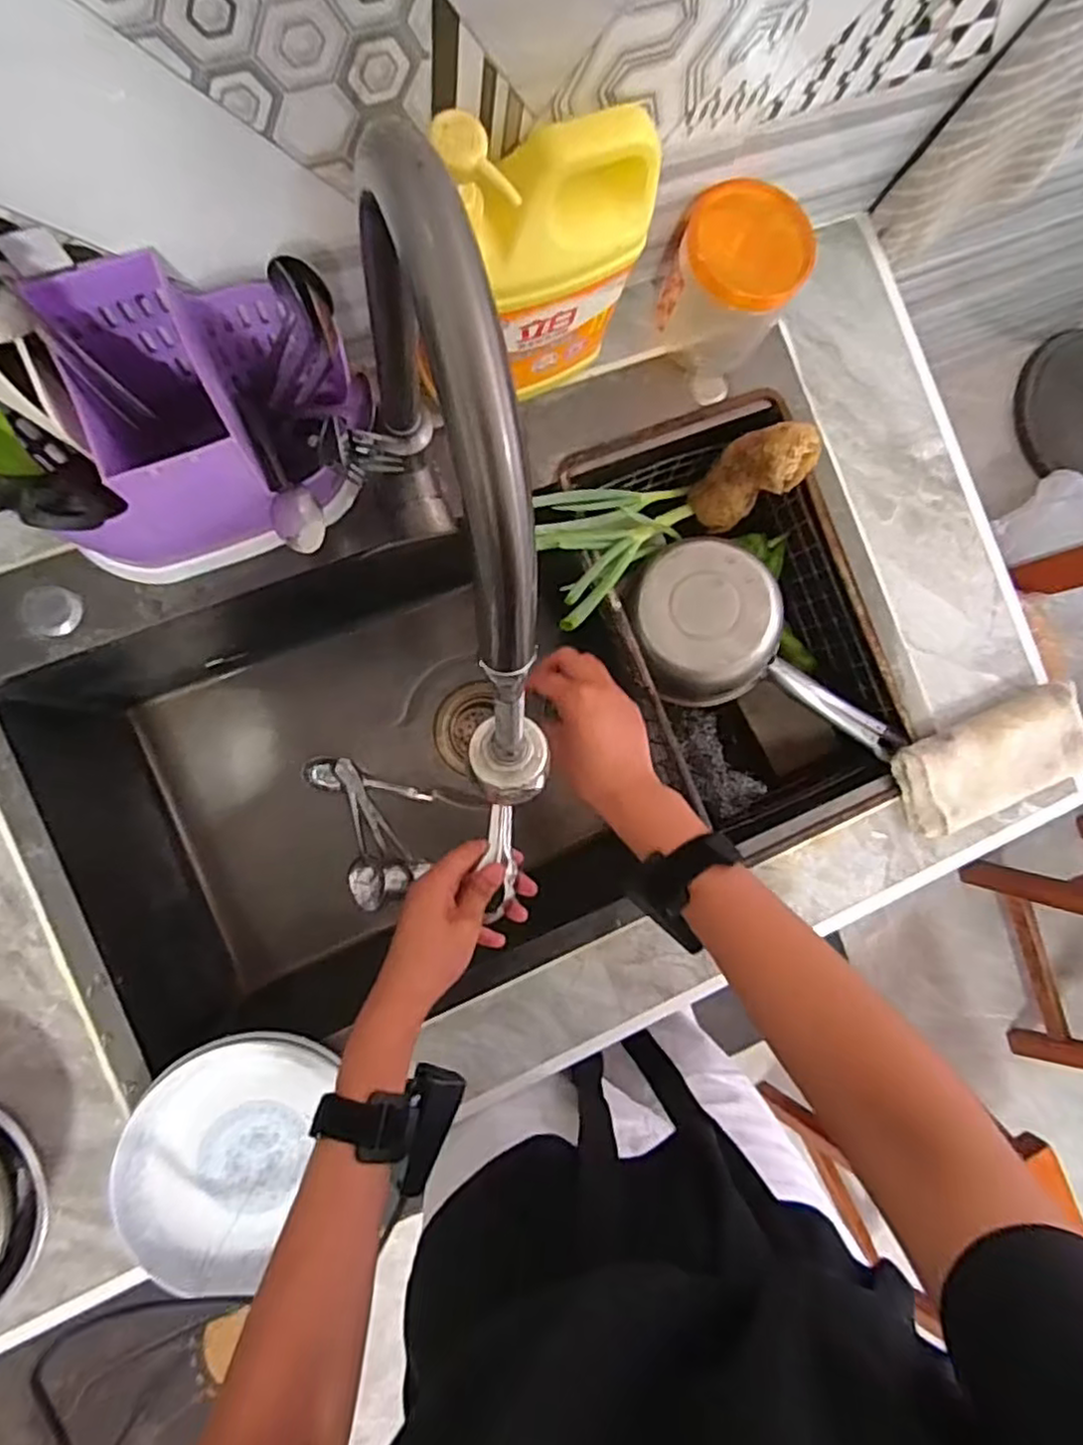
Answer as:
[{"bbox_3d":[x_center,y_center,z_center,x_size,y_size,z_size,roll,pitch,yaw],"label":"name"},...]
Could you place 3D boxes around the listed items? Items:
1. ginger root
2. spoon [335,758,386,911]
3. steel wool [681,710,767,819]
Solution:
[{"bbox_3d":[0.193,-0.229,0.642,0.046,0.129,0.061,-38,94,-34],"label":"ginger root"},{"bbox_3d":[-0.201,0.122,0.759,0.036,0.015,0.164,-12,90,-10],"label":"spoon"},{"bbox_3d":[0.171,0.036,0.680,0.054,0.019,0.110,-14,64,-10],"label":"steel wool"}]

